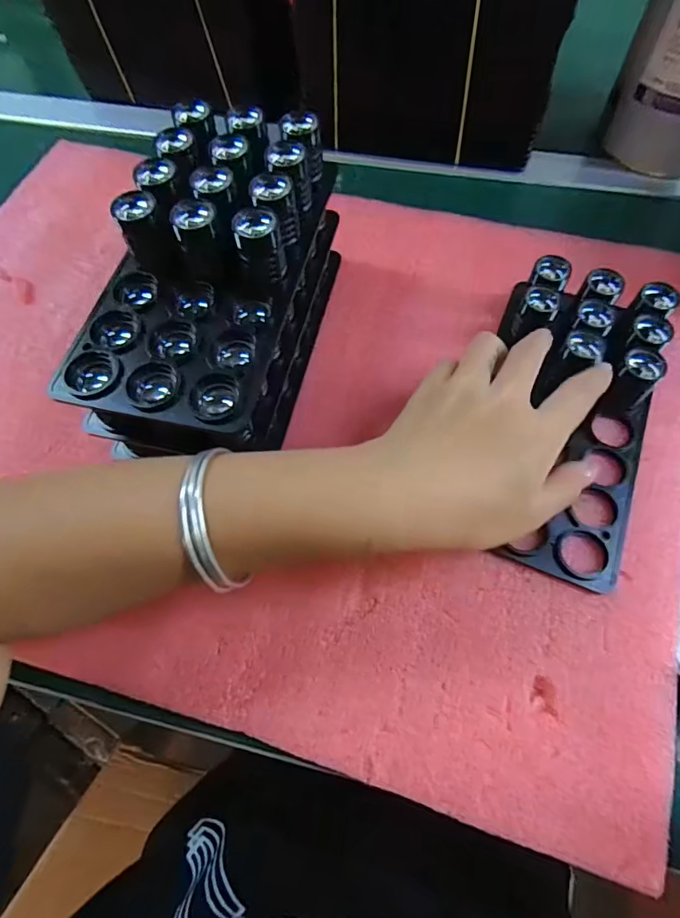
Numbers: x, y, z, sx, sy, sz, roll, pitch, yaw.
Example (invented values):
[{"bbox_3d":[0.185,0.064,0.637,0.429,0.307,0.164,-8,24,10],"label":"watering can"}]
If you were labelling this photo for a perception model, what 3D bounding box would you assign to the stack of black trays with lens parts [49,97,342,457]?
[{"bbox_3d":[-0.071,-0.088,0.275,0.096,0.104,0.189,11,66,6],"label":"stack of black trays with lens parts"}]

